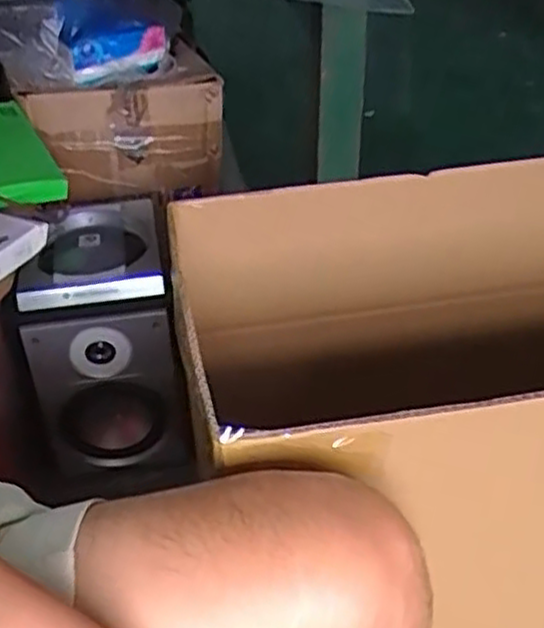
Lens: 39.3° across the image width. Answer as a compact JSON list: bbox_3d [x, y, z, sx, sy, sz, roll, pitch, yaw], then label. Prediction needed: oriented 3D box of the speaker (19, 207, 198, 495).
[{"bbox_3d":[-0.177,0.018,0.905,0.159,0.222,0.216,1,38,3],"label":"speaker"}]

